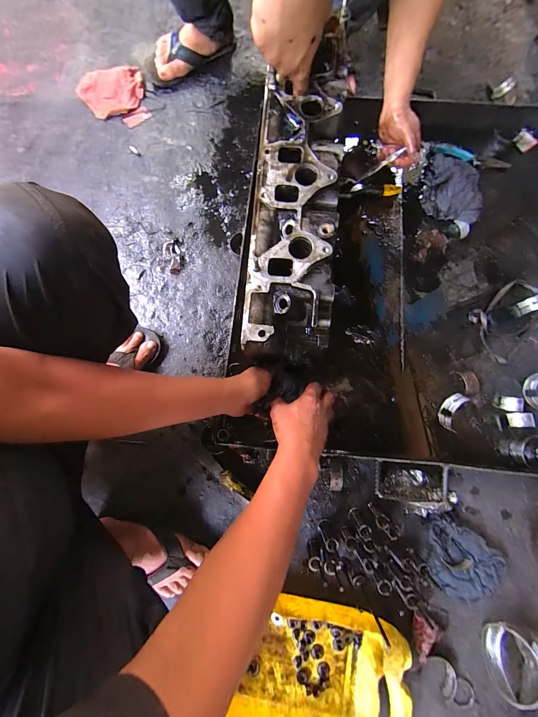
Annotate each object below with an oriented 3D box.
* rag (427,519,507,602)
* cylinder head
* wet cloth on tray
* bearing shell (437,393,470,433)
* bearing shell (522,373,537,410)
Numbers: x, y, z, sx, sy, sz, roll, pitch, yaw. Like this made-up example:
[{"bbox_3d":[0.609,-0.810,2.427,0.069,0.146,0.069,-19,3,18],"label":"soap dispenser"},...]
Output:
[{"bbox_3d":[0.357,0.378,0.507,0.140,0.024,0.117,22,81,5],"label":"rag"},{"bbox_3d":[0.038,-0.202,0.403,0.118,0.084,0.398,5,80,1],"label":"cylinder head"},{"bbox_3d":[0.415,-0.389,0.619,0.106,0.059,0.172,10,80,3],"label":"wet cloth on tray"},{"bbox_3d":[0.361,0.106,0.547,0.030,0.031,0.074,30,81,6],"label":"bearing shell"},{"bbox_3d":[0.533,0.067,0.551,0.024,0.037,0.072,6,80,2],"label":"bearing shell"}]

